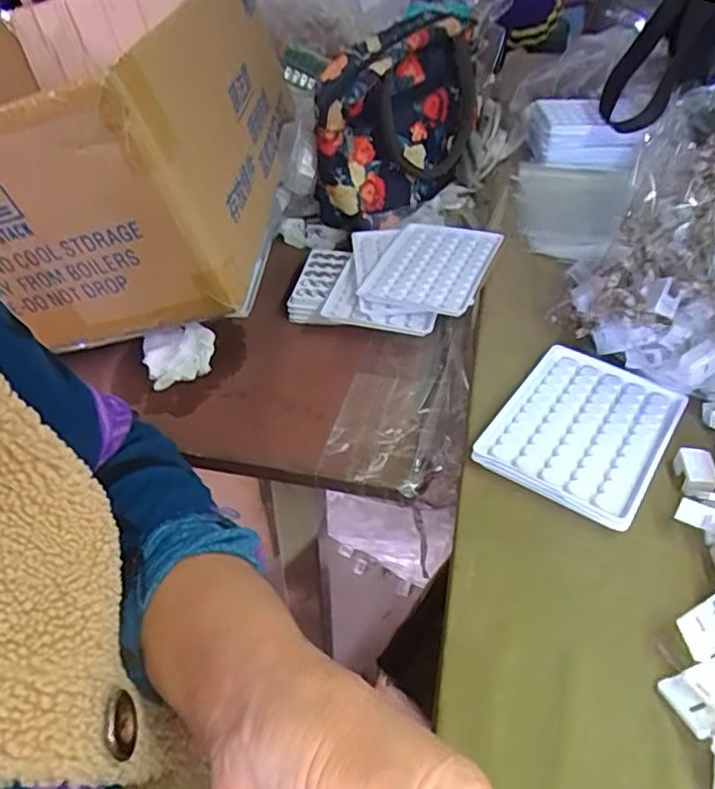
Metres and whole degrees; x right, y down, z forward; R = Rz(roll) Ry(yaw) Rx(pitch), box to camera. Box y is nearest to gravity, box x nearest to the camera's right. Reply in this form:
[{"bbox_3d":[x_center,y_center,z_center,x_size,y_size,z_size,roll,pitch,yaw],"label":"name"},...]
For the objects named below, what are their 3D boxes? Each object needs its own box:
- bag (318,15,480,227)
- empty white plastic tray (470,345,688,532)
[{"bbox_3d":[0.052,-0.288,0.650,0.090,0.143,0.259,18,46,20],"label":"bag"},{"bbox_3d":[0.144,0.021,0.401,0.093,0.017,0.127,25,48,26],"label":"empty white plastic tray"}]

